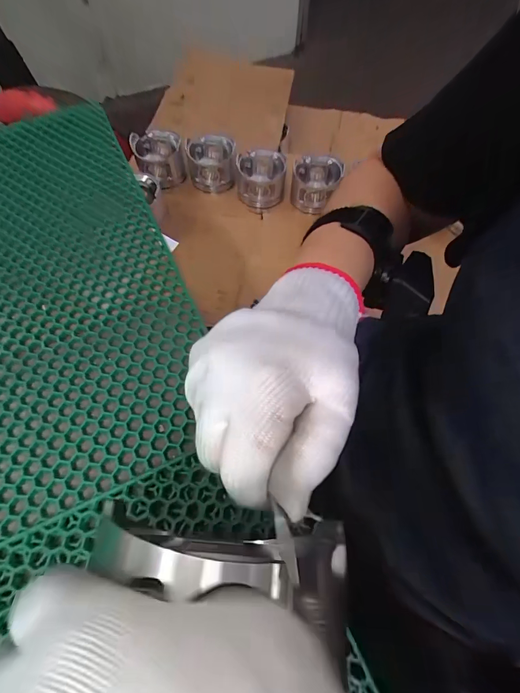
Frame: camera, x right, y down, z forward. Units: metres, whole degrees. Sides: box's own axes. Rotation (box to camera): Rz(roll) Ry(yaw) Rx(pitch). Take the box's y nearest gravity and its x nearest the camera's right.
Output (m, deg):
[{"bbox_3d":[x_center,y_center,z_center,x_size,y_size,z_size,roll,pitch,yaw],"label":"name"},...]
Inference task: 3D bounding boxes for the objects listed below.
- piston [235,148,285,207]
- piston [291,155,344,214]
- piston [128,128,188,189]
[{"bbox_3d":[0.002,-0.403,0.830,0.119,0.106,0.102,4,63,1],"label":"piston"},{"bbox_3d":[0.131,-0.381,0.796,0.109,0.082,0.102,0,63,-1],"label":"piston"},{"bbox_3d":[-0.243,-0.451,0.820,0.113,0.091,0.110,0,63,-1],"label":"piston"}]

